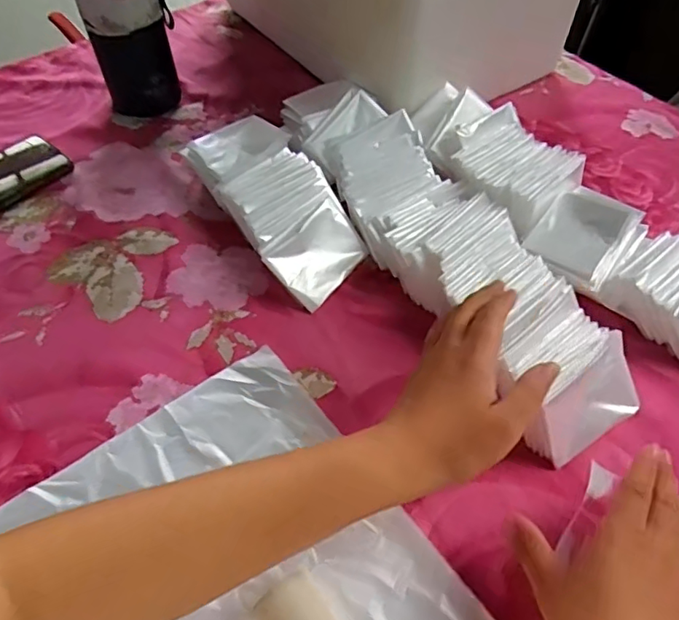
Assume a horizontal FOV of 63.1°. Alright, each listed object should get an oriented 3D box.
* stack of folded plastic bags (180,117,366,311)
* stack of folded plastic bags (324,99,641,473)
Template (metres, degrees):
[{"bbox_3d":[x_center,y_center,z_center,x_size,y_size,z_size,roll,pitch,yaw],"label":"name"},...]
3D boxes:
[{"bbox_3d":[-0.058,-0.100,0.514,0.091,0.040,0.206,-29,60,-19],"label":"stack of folded plastic bags"},{"bbox_3d":[0.103,-0.043,0.469,0.098,0.052,0.344,-26,60,-17],"label":"stack of folded plastic bags"}]

